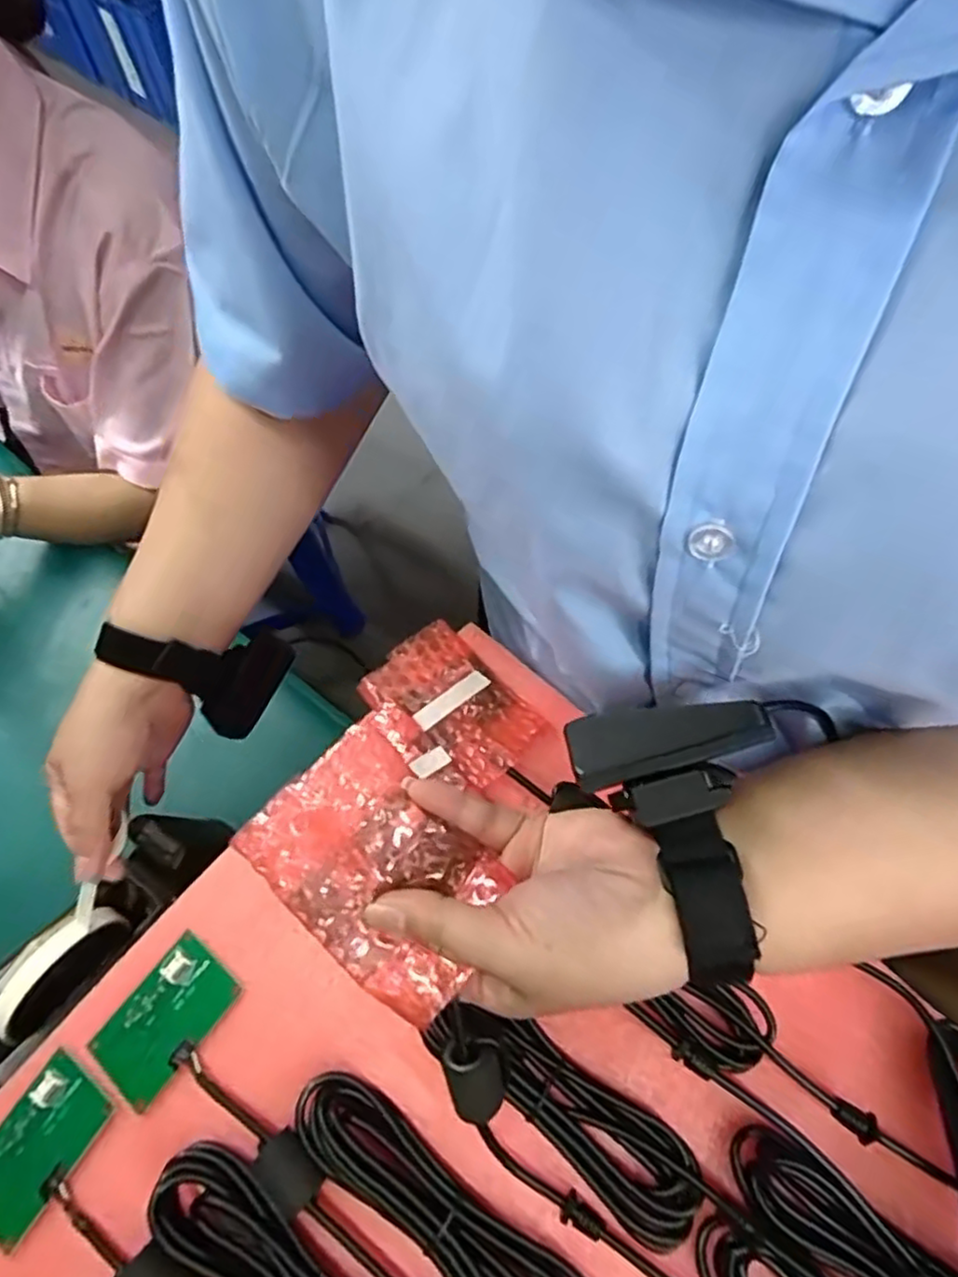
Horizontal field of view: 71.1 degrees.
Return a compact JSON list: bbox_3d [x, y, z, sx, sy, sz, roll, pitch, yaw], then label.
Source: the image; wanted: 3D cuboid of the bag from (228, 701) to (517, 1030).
[{"bbox_3d":[-0.034,0.087,0.269,0.083,0.014,0.098,-44,93,-18],"label":"bag"}]

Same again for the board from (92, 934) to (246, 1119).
[{"bbox_3d":[-0.158,0.189,0.335,0.043,0.004,0.067,37,70,12],"label":"board"}]

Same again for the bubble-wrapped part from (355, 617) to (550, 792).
[{"bbox_3d":[-0.013,0.035,0.398,0.099,0.019,0.066,38,70,12],"label":"bubble-wrapped part"}]

